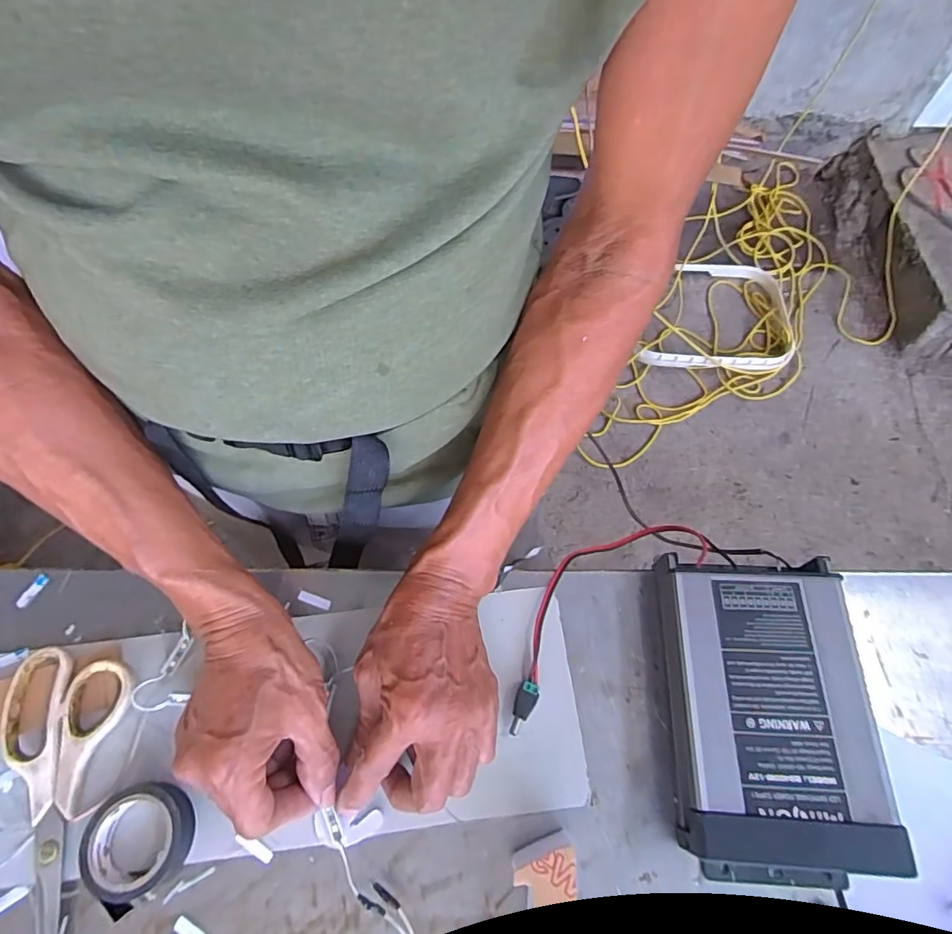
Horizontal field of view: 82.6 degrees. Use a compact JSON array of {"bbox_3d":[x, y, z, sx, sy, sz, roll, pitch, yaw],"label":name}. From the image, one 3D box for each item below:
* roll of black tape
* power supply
[{"bbox_3d":[-0.202,0.222,0.325,0.057,0.018,0.058,0,63,-1],"label":"roll of black tape"},{"bbox_3d":[0.181,0.154,0.344,0.110,0.050,0.189,3,63,0],"label":"power supply"}]

